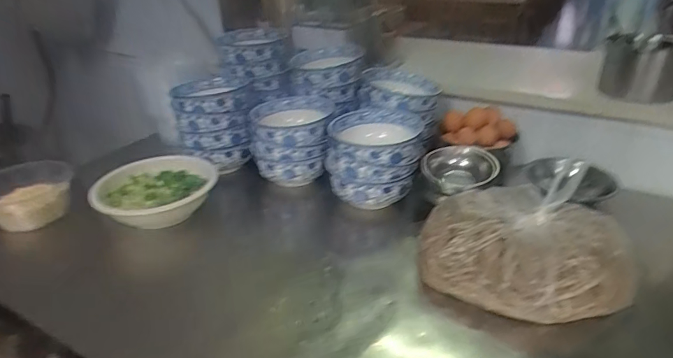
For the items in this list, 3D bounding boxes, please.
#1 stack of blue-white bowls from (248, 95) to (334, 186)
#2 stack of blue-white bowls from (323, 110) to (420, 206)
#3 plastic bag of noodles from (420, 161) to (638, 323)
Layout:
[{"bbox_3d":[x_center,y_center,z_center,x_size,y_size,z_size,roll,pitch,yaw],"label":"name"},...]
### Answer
[{"bbox_3d":[-0.094,-0.067,0.895,0.155,0.156,0.159,-1,29,1],"label":"stack of blue-white bowls"},{"bbox_3d":[0.068,-0.042,0.817,0.162,0.123,0.159,3,29,8],"label":"stack of blue-white bowls"},{"bbox_3d":[0.271,0.088,0.628,0.287,0.135,0.206,3,30,8],"label":"plastic bag of noodles"}]

